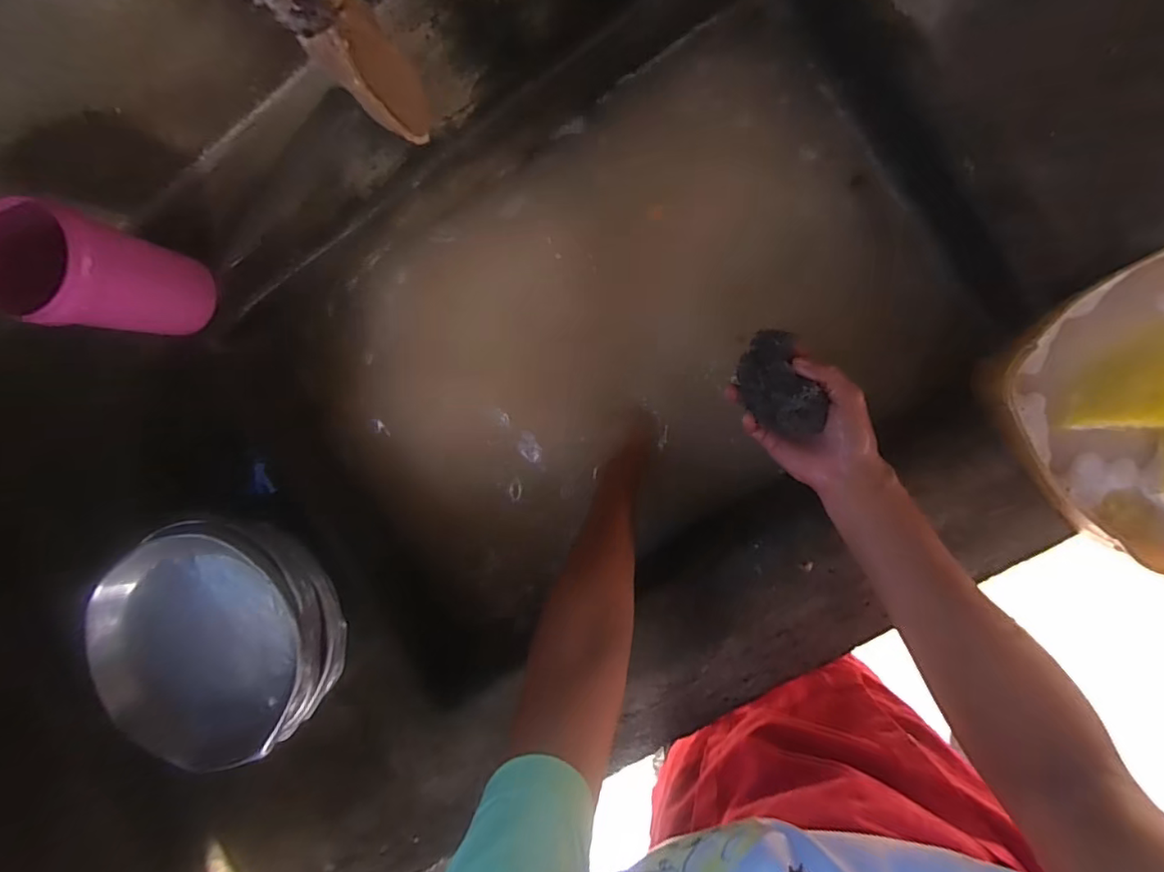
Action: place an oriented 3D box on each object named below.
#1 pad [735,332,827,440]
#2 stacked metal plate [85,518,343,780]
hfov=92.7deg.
[{"bbox_3d":[0.157,-0.041,0.444,0.054,0.020,0.091,-46,50,31],"label":"pad"},{"bbox_3d":[-0.325,0.175,0.486,0.195,0.080,0.193,1,95,8],"label":"stacked metal plate"}]

